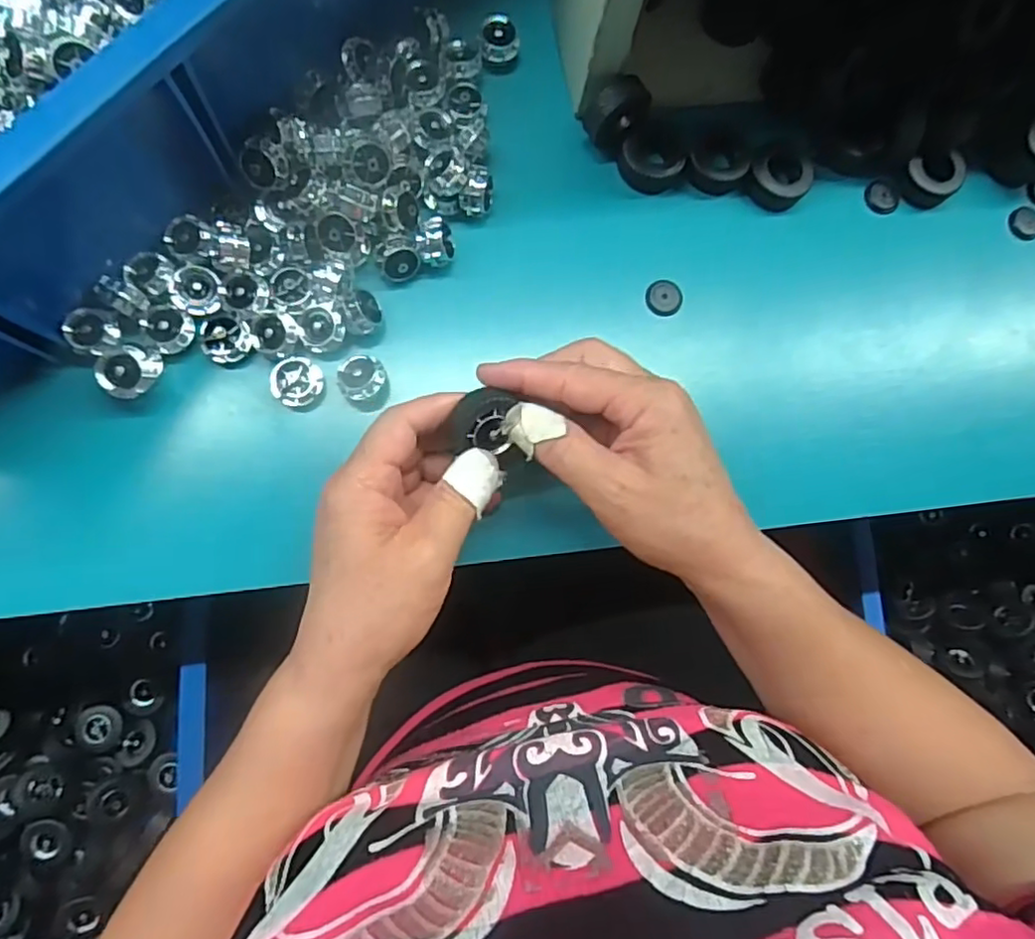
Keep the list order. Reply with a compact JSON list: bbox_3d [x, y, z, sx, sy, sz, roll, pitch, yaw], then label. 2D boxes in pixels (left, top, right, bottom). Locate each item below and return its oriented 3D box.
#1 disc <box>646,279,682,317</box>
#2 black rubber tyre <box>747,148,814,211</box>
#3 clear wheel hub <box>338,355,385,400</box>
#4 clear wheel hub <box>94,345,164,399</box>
[{"bbox_3d":[0.086,-0.100,0.364,0.022,0.004,0.021,0,85,-5],"label":"disc"},{"bbox_3d":[0.161,-0.178,0.378,0.035,0.013,0.032,0,85,-5],"label":"black rubber tyre"},{"bbox_3d":[-0.083,-0.048,0.334,0.022,0.022,0.024,0,85,-5],"label":"clear wheel hub"},{"bbox_3d":[-0.191,-0.049,0.309,0.023,0.021,0.026,34,83,-2],"label":"clear wheel hub"}]

